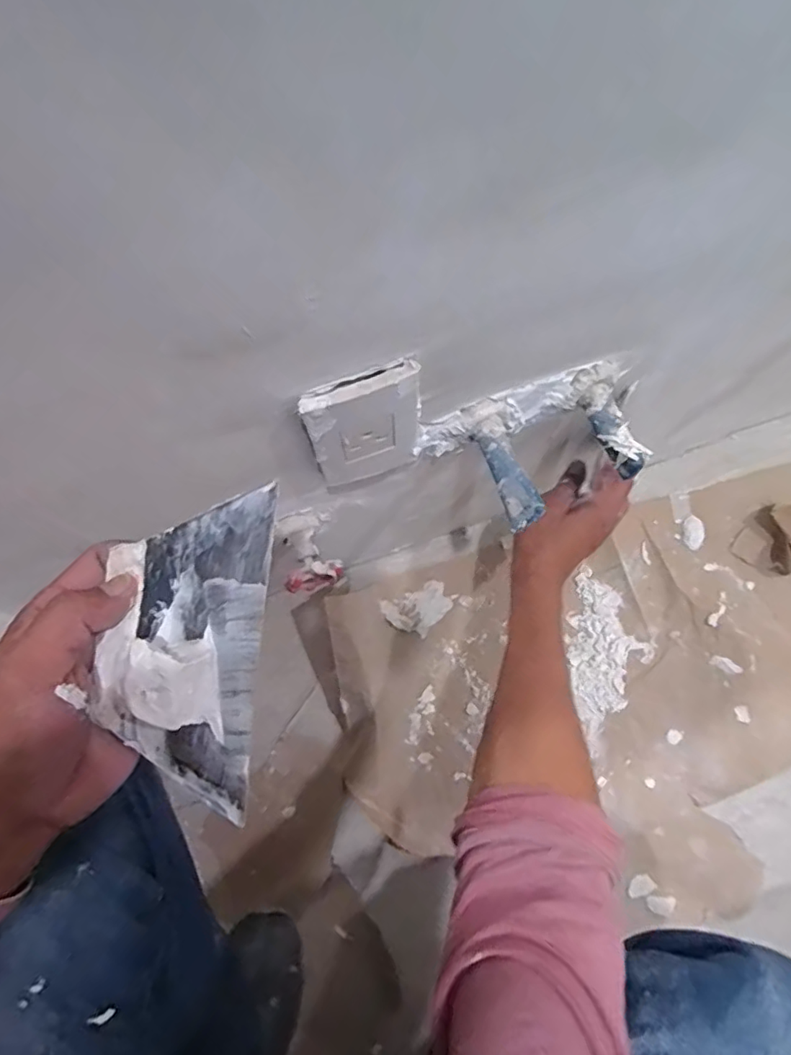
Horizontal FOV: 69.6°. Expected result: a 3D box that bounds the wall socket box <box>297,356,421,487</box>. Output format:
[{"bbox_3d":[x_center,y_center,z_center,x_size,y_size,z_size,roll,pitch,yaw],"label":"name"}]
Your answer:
[{"bbox_3d":[-0.020,-0.064,0.376,0.072,0.113,0.018,-17,74,-5],"label":"wall socket box"}]

